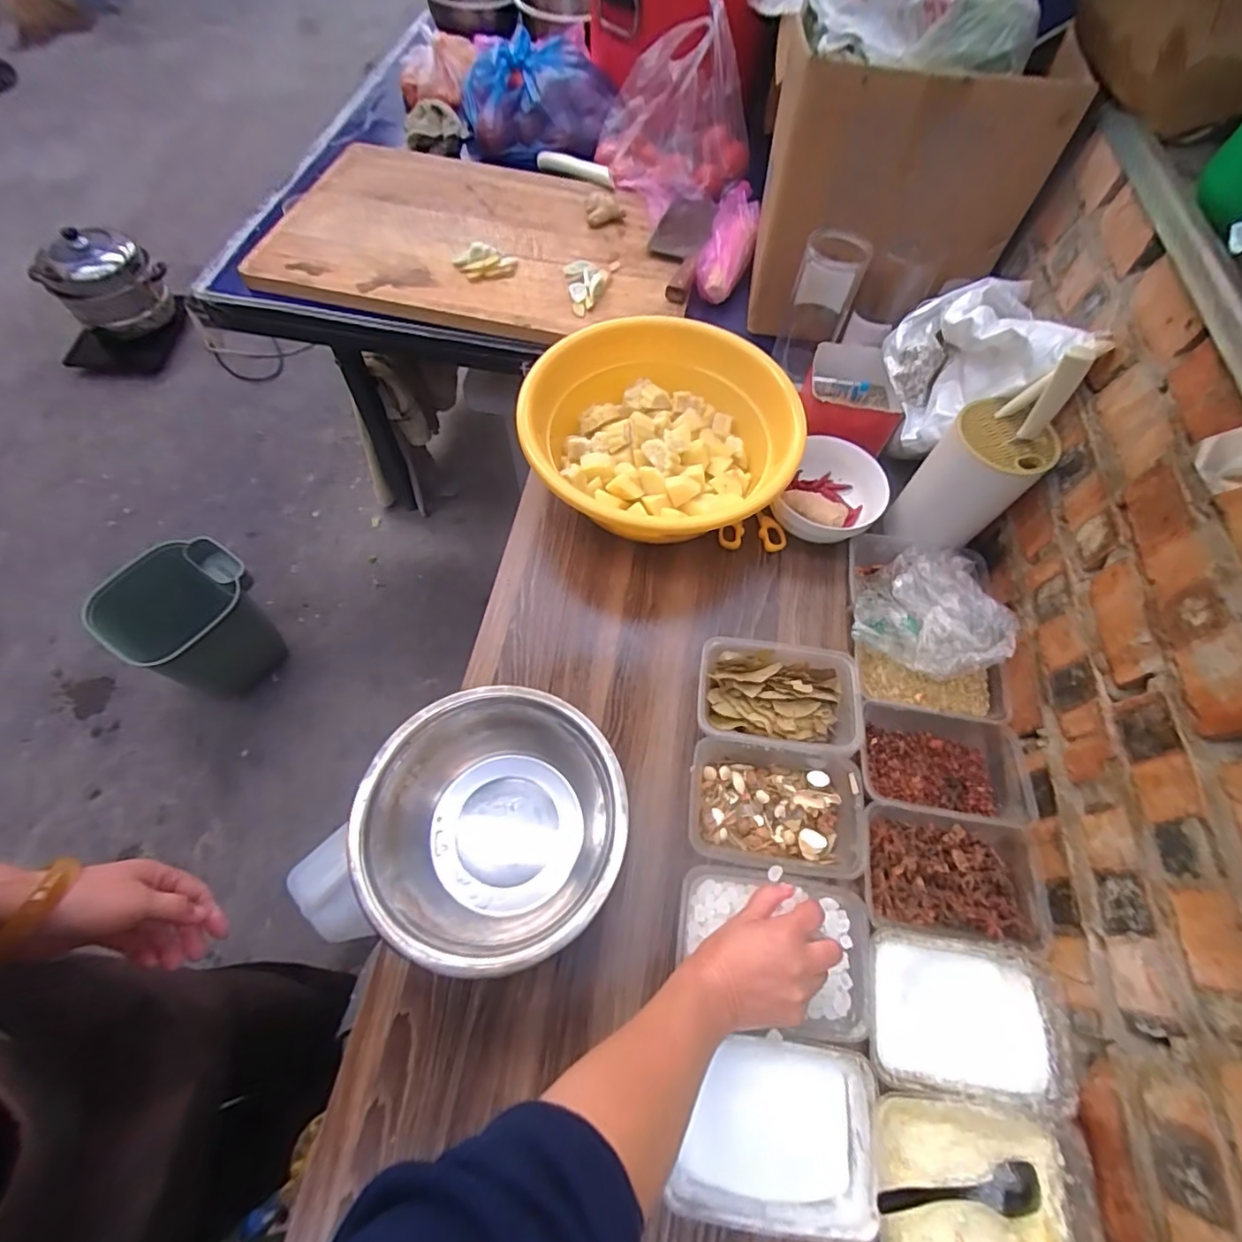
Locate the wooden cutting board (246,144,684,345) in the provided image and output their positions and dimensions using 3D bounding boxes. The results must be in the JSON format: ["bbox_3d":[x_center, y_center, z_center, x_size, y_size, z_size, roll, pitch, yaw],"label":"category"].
[{"bbox_3d":[-0.235,-0.660,0.947,0.659,0.033,0.428,10,62,2],"label":"wooden cutting board"}]

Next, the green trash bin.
[{"bbox_3d":[-0.920,0.011,1.230,0.237,0.286,0.272,40,67,16],"label":"green trash bin"}]

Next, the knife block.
[{"bbox_3d":[0.413,-0.184,0.627,0.106,0.235,0.091,32,65,13],"label":"knife block"}]

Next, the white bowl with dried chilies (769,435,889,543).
[{"bbox_3d":[0.281,-0.167,0.734,0.133,0.058,0.143,2,63,-3],"label":"white bowl with dried chilies"}]

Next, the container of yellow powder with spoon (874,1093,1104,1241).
[{"bbox_3d":[0.280,0.457,0.447,0.165,0.051,0.118,10,62,2],"label":"container of yellow powder with spoon"}]

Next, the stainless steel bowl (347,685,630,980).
[{"bbox_3d":[-0.115,0.189,0.524,0.228,0.100,0.225,2,63,-3],"label":"stainless steel bowl"}]

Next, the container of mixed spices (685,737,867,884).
[{"bbox_3d":[0.155,0.192,0.571,0.172,0.049,0.119,8,62,0],"label":"container of mixed spices"}]

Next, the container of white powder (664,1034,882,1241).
[{"bbox_3d":[0.121,0.410,0.455,0.159,0.055,0.117,8,62,1],"label":"container of white powder"}]

